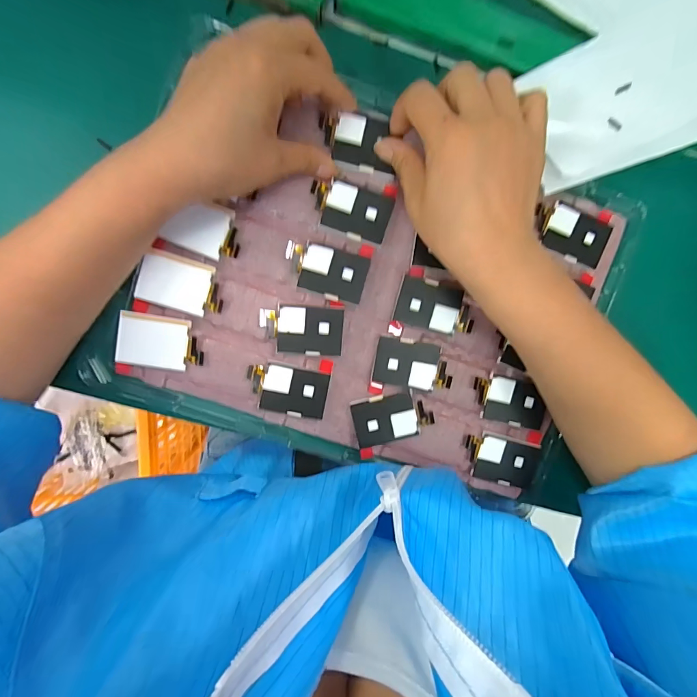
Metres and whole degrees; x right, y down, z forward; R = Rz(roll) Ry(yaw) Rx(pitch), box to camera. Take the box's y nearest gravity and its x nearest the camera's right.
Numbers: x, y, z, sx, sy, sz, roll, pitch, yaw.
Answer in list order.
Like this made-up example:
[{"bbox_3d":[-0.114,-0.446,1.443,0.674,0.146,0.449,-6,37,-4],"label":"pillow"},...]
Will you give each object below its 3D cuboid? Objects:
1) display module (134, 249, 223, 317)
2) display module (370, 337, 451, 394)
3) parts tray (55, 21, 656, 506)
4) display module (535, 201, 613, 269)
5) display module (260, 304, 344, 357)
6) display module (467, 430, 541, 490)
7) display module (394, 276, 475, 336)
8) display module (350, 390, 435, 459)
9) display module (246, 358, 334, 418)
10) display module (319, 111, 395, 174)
[{"bbox_3d":[-0.113,-0.043,0.264,0.055,0.004,0.035,16,95,-10],"label":"display module"},{"bbox_3d":[0.047,0.014,0.286,0.057,0.006,0.041,4,93,-6],"label":"display module"},{"bbox_3d":[0.023,-0.050,0.273,0.348,0.009,0.273,15,92,-6],"label":"parts tray"},{"bbox_3d":[0.163,-0.085,0.282,0.055,0.004,0.033,27,91,-6],"label":"display module"},{"bbox_3d":[-0.033,-0.013,0.277,0.058,0.005,0.034,5,93,-6],"label":"display module"},{"bbox_3d":[0.117,0.085,0.297,0.059,0.008,0.035,17,92,-6],"label":"display module"},{"bbox_3d":[0.064,-0.030,0.283,0.057,0.006,0.033,14,92,-6],"label":"display module"},{"bbox_3d":[0.034,0.055,0.288,0.057,0.007,0.043,-12,95,-4],"label":"display module"},{"bbox_3d":[-0.042,0.027,0.279,0.057,0.004,0.041,8,91,-6],"label":"display module"},{"bbox_3d":[0.006,-0.142,0.264,0.051,0.004,0.035,11,98,-5],"label":"display module"}]

